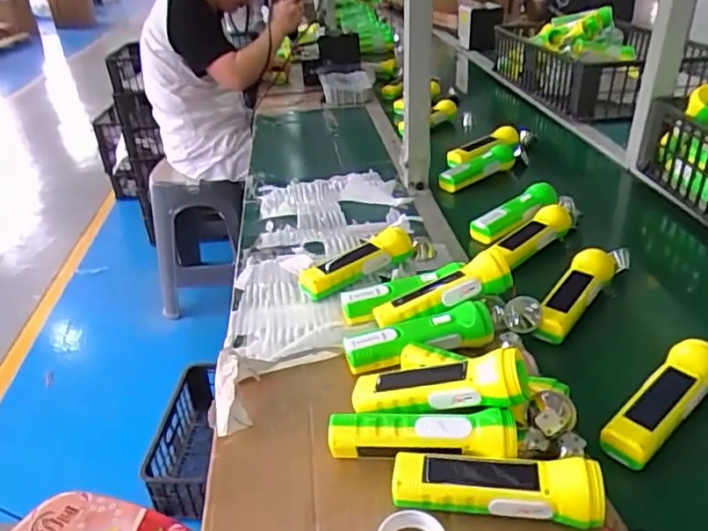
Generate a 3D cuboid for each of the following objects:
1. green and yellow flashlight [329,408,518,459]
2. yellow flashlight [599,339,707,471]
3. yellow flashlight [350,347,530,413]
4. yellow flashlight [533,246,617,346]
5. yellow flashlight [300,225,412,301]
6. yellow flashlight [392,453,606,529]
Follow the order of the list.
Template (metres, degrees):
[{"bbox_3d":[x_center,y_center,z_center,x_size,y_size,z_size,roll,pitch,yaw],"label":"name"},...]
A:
[{"bbox_3d":[0.060,0.155,0.522,0.162,0.038,0.043,-1,31,6],"label":"green and yellow flashlight"},{"bbox_3d":[0.291,0.130,0.549,0.141,0.062,0.051,-25,36,-31],"label":"yellow flashlight"},{"bbox_3d":[0.077,0.112,0.549,0.164,0.038,0.039,-11,27,19],"label":"yellow flashlight"},{"bbox_3d":[0.271,0.034,0.719,0.047,0.047,0.158,41,60,13],"label":"yellow flashlight"},{"bbox_3d":[0.005,-0.008,0.784,0.165,0.039,0.052,-18,34,-24],"label":"yellow flashlight"},{"bbox_3d":[0.116,0.184,0.481,0.163,0.046,0.045,2,31,12],"label":"yellow flashlight"}]

